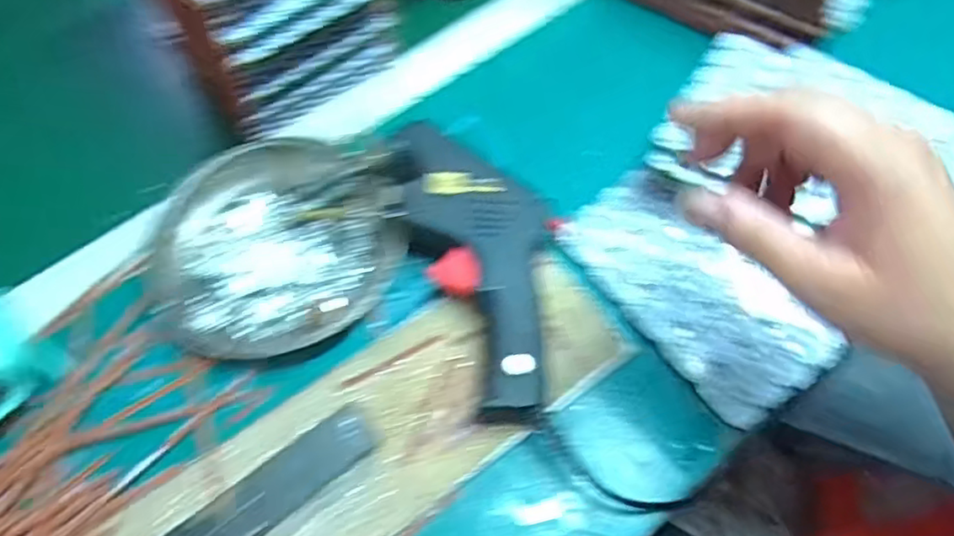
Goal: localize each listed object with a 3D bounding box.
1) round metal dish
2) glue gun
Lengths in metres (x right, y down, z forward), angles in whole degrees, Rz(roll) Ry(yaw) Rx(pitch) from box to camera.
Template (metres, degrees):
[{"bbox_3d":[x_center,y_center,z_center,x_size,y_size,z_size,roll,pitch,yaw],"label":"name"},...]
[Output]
[{"bbox_3d":[-0.122,-0.020,0.375,0.140,0.029,0.140,-37,70,-17],"label":"round metal dish"},{"bbox_3d":[0.005,-0.012,0.361,0.077,0.034,0.189,-23,63,-10],"label":"glue gun"}]

